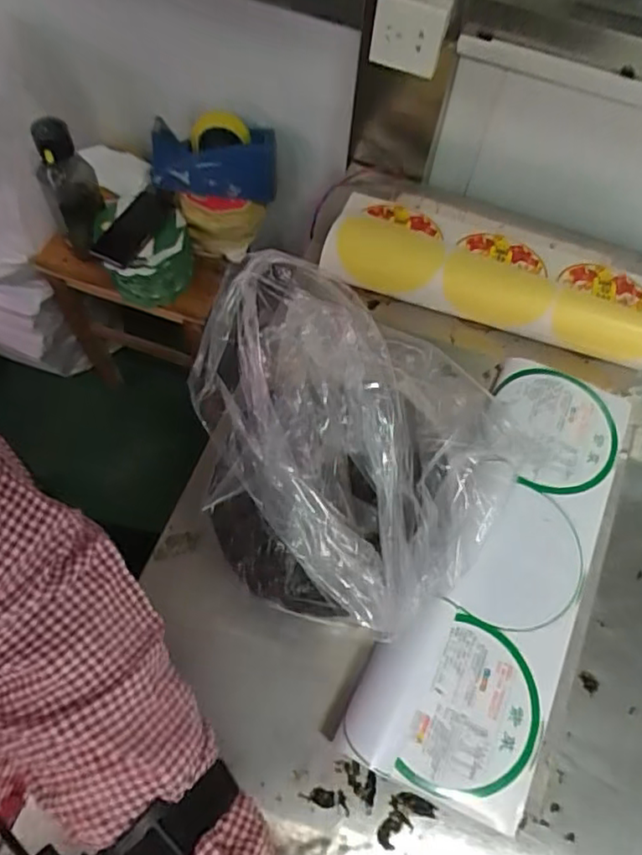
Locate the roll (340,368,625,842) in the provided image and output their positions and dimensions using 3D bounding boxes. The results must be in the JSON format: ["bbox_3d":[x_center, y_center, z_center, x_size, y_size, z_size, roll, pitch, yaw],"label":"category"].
[{"bbox_3d":[0.211,0.145,0.707,0.187,0.059,0.526,24,63,11],"label":"roll"}]

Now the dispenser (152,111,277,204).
[{"bbox_3d":[-0.186,-0.462,1.061,0.218,0.129,0.081,7,64,0],"label":"dispenser"}]

